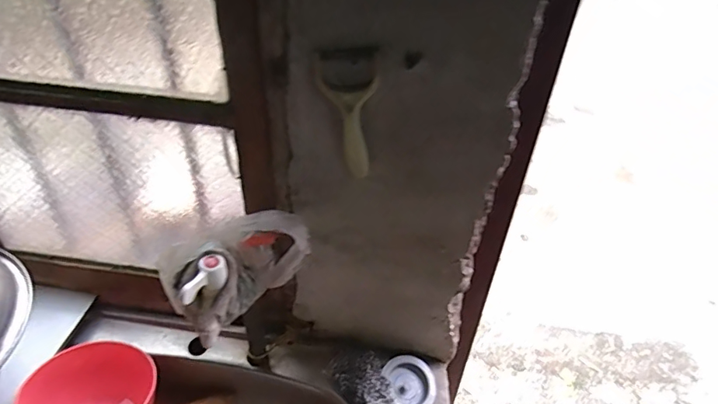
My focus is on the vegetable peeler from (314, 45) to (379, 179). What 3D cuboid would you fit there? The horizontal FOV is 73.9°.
[{"bbox_3d":[-0.012,-0.085,0.477,0.056,0.136,0.024,-2,42,-5],"label":"vegetable peeler"}]

